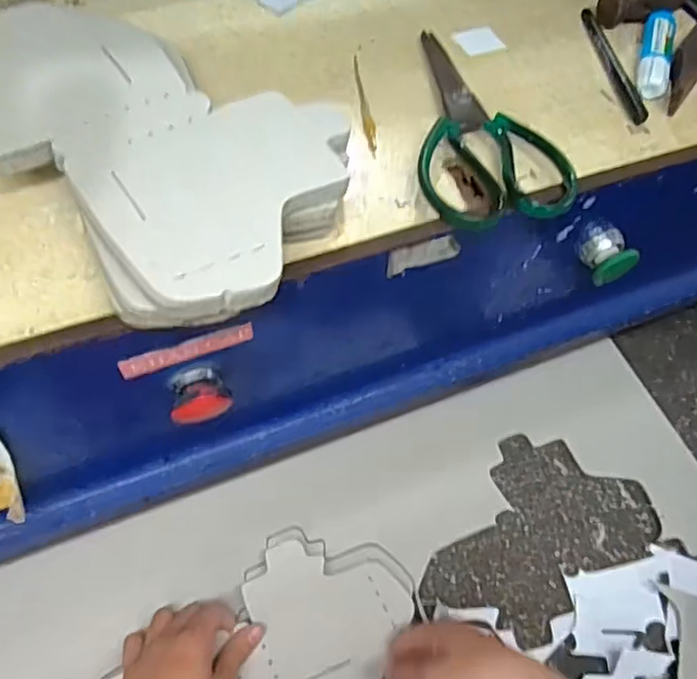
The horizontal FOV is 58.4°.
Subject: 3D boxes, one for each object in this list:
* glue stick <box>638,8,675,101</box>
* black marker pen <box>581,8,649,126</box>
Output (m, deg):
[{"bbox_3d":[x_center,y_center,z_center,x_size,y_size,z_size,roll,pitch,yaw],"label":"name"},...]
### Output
[{"bbox_3d":[0.248,-0.231,0.499,0.024,0.019,0.103,19,60,7],"label":"glue stick"},{"bbox_3d":[0.208,-0.221,0.494,0.013,0.006,0.138,-5,60,-7],"label":"black marker pen"}]

